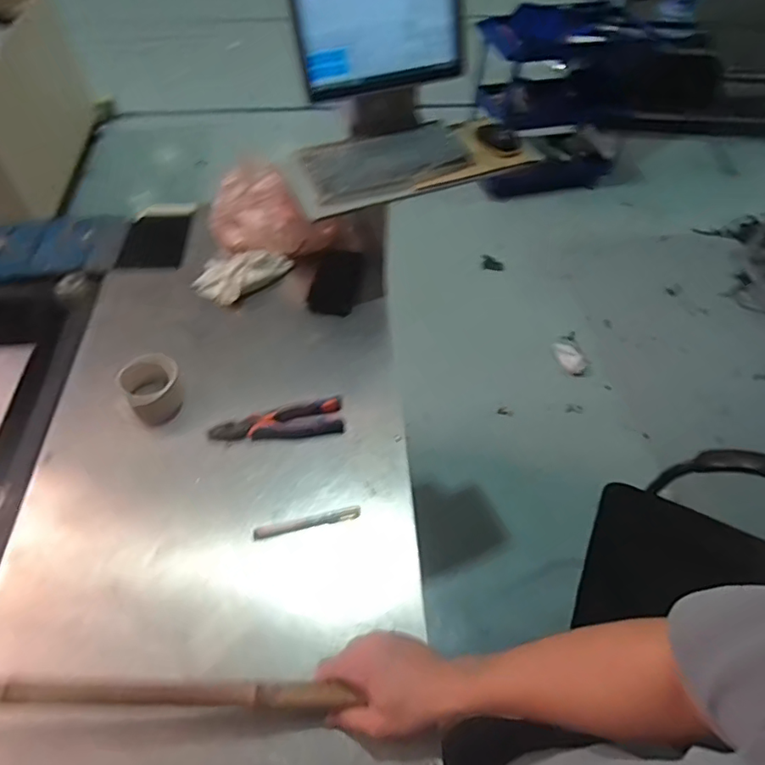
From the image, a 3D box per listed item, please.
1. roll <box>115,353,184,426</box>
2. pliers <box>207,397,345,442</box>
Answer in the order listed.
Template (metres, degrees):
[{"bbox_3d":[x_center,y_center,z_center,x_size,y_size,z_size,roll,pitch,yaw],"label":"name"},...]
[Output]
[{"bbox_3d":[-0.338,0.006,0.801,0.087,0.052,0.075,-26,58,-25],"label":"roll"},{"bbox_3d":[-0.153,0.059,0.803,0.189,0.014,0.058,-8,52,-9],"label":"pliers"}]

